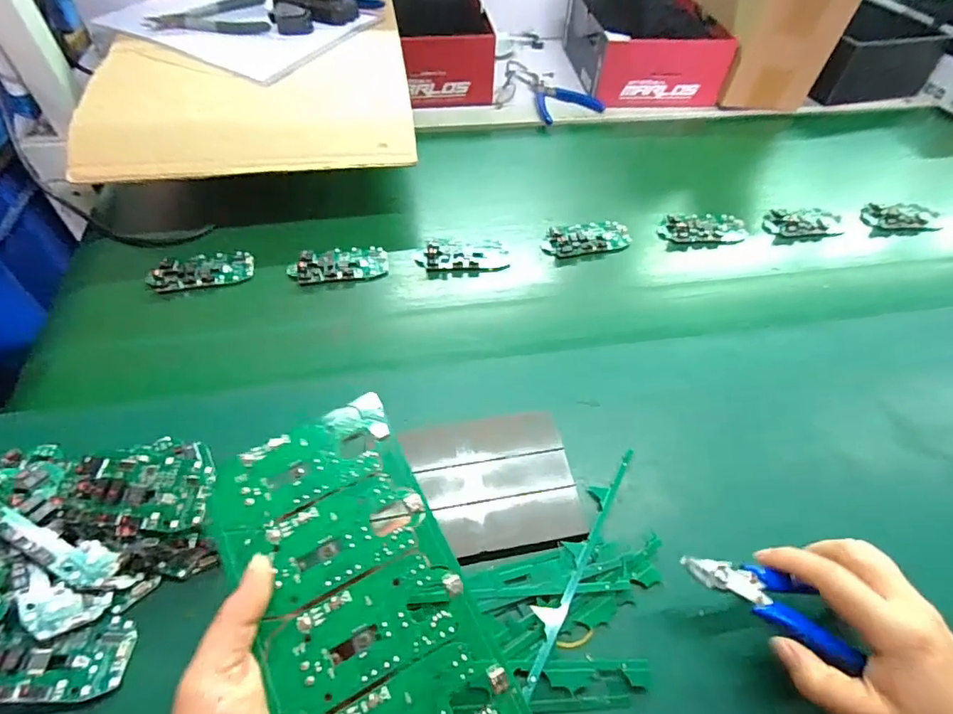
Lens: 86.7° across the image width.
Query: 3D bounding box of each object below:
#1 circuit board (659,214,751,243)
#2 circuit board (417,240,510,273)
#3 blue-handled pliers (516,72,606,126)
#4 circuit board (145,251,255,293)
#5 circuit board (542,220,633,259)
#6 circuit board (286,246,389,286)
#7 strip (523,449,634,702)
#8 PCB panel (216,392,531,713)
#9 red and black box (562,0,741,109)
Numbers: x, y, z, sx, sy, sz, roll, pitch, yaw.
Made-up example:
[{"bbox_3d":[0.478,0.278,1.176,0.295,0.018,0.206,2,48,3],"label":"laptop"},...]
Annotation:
[{"bbox_3d":[0.264,-0.152,0.588,0.097,0.017,0.045,-3,53,-6],"label":"circuit board"},{"bbox_3d":[-0.013,-0.109,0.540,0.094,0.014,0.043,-6,54,-8],"label":"circuit board"},{"bbox_3d":[0.119,-0.402,0.763,0.098,0.015,0.143,-16,56,-15],"label":"blue-handled pliers"},{"bbox_3d":[-0.279,-0.088,0.512,0.097,0.012,0.046,-7,54,-8],"label":"circuit board"},{"bbox_3d":[0.124,-0.133,0.566,0.100,0.014,0.048,-11,54,-11],"label":"circuit board"},{"bbox_3d":[-0.143,-0.097,0.525,0.099,0.012,0.045,-9,54,-10],"label":"circuit board"},{"bbox_3d":[0.069,0.131,0.344,0.019,0.010,0.182,26,56,16],"label":"strip"},{"bbox_3d":[-0.065,0.120,0.267,0.104,0.004,0.186,-24,66,-16],"label":"PCB panel"},{"bbox_3d":[0.257,-0.502,0.790,0.192,0.098,0.265,-3,53,-5],"label":"red and black box"}]

